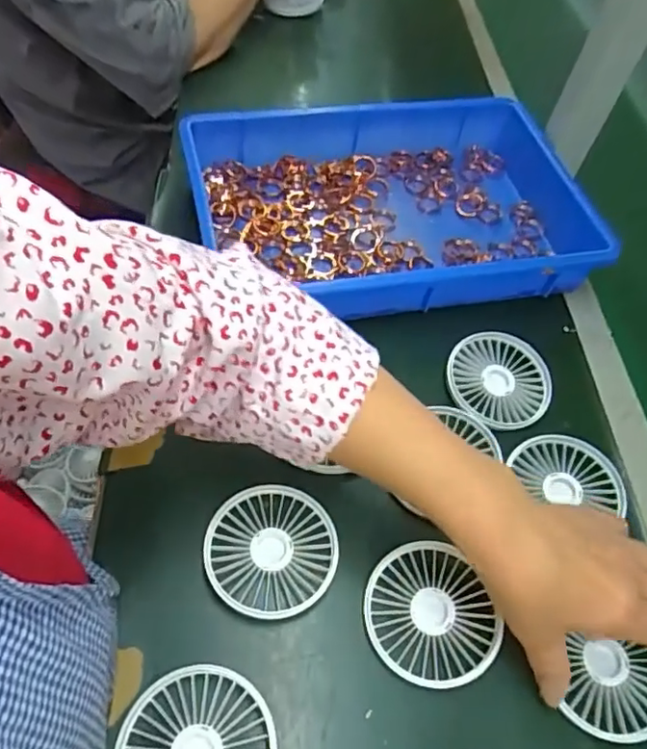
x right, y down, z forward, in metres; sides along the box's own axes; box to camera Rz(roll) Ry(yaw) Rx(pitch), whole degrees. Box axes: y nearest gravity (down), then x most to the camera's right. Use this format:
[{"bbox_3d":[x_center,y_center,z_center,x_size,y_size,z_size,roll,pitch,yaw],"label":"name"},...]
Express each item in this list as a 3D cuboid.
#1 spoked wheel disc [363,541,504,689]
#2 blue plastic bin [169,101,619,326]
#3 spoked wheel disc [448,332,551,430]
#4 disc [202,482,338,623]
[{"bbox_3d":[0.069,0.158,0.387,0.078,0.009,0.087,-17,58,-16],"label":"spoked wheel disc"},{"bbox_3d":[0.068,-0.162,0.576,0.366,0.072,0.246,-9,56,-11],"label":"blue plastic bin"},{"bbox_3d":[0.150,0.003,0.499,0.085,0.013,0.089,2,55,-3],"label":"spoked wheel disc"},{"bbox_3d":[-0.035,0.122,0.404,0.085,0.016,0.089,2,55,-3],"label":"disc"}]

